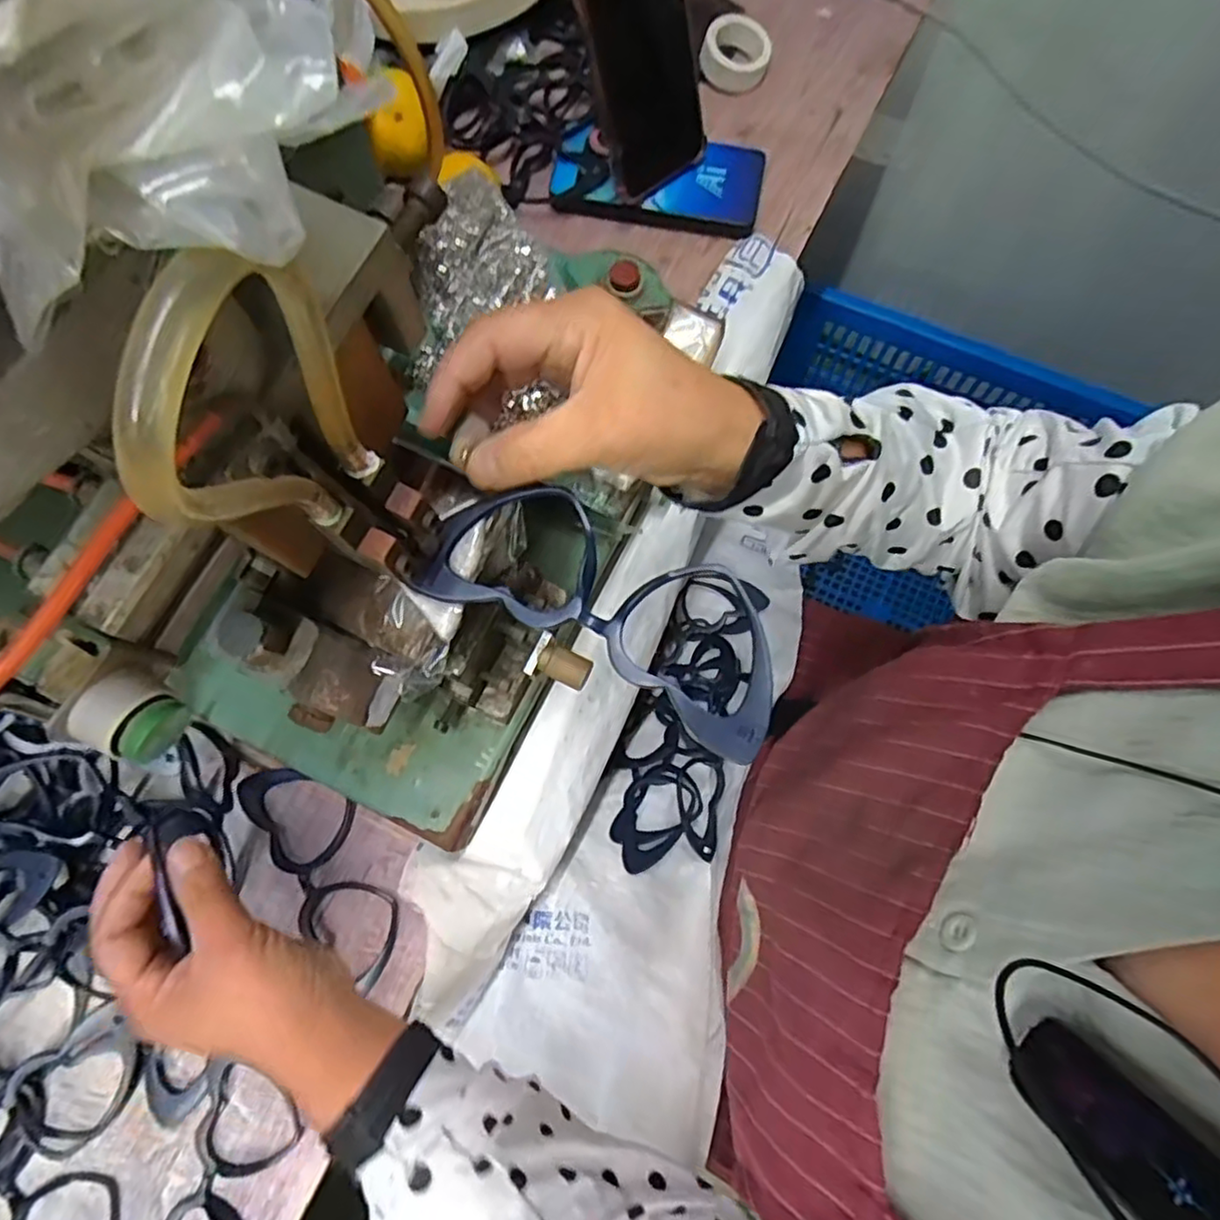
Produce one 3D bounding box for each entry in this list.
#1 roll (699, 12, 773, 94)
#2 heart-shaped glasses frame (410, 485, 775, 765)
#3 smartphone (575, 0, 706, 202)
[{"bbox_3d":[0.101,-0.447,0.542,0.054,0.023,0.060,12,76,2],"label":"roll"},{"bbox_3d":[0.001,-0.002,0.259,0.141,0.012,0.060,29,77,11],"label":"heart-shaped glasses frame"},{"bbox_3d":[0.021,-0.369,0.447,0.075,0.170,0.015,-33,58,-5],"label":"smartphone"}]

